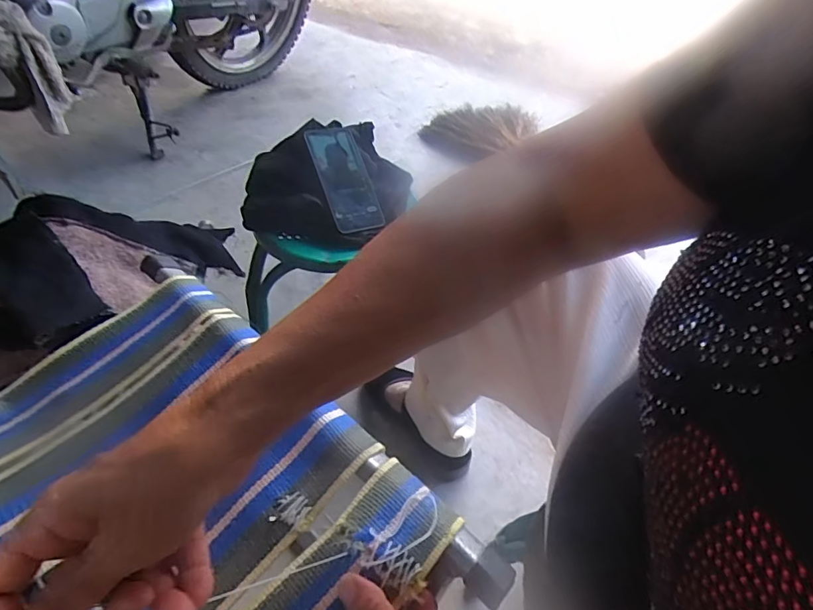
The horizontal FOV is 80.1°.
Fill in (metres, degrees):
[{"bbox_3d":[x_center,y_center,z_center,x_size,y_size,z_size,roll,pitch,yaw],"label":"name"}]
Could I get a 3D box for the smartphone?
[{"bbox_3d":[-0.091,-0.192,0.734,0.083,0.013,0.173,-15,78,-30],"label":"smartphone"}]

